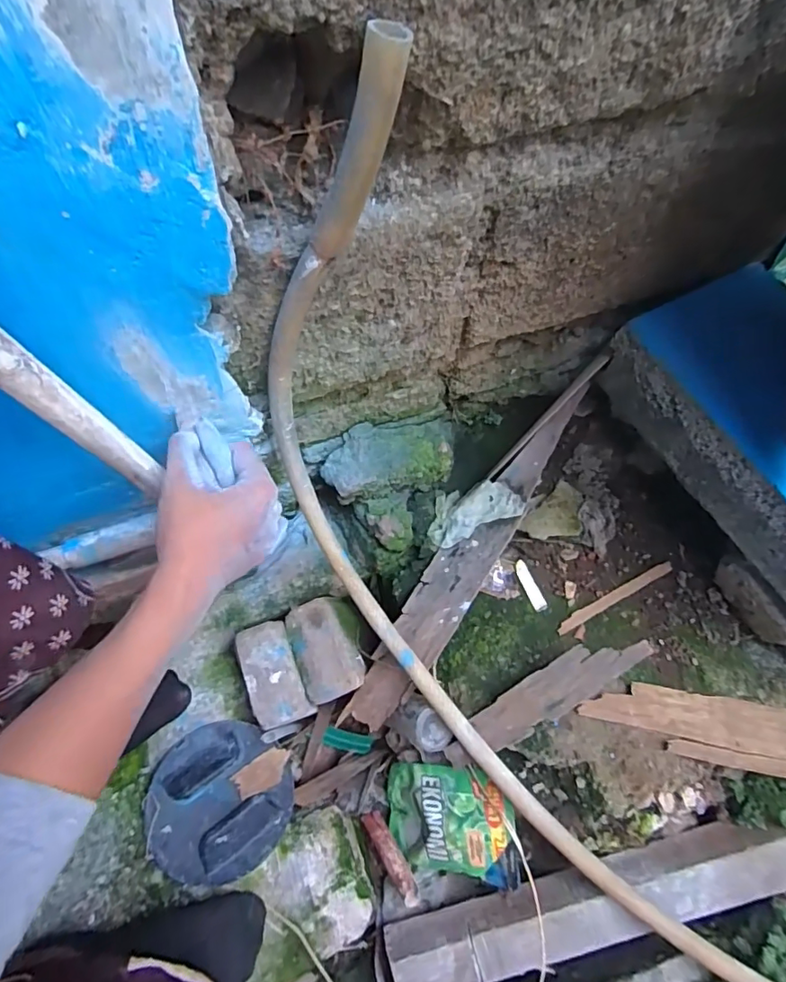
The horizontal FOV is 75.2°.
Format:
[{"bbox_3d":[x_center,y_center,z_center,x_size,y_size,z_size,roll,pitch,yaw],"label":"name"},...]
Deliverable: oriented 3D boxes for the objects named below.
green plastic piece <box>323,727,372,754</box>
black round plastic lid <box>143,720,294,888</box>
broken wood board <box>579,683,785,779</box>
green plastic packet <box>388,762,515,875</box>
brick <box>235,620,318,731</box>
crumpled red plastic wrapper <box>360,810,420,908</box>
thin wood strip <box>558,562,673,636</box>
[{"bbox_3d":[-0.058,0.322,0.660,0.062,0.006,0.026,13,25,4],"label":"green plastic piece"},{"bbox_3d":[-0.175,0.310,0.516,0.135,0.025,0.136,1,66,-3],"label":"black round plastic lid"},{"bbox_3d":[0.360,0.243,0.503,0.328,0.020,0.063,9,66,1],"label":"broken wood board"},{"bbox_3d":[0.054,0.349,0.546,0.151,0.022,0.095,-18,61,35],"label":"green plastic packet"},{"bbox_3d":[-0.131,0.199,0.555,0.055,0.032,0.106,-22,69,-12],"label":"brick"},{"bbox_3d":[-0.003,0.398,0.560,0.022,0.030,0.100,-33,29,-16],"label":"crumpled red plastic wrapper"},{"bbox_3d":[0.251,0.119,0.577,0.155,0.009,0.013,-25,70,-14],"label":"thin wood strip"}]

